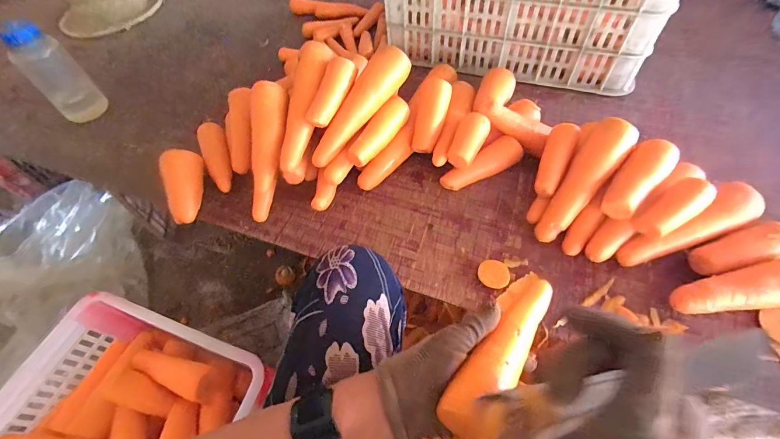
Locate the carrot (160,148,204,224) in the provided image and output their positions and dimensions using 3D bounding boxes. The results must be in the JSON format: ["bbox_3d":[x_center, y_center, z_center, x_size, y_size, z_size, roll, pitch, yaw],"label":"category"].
[{"bbox_3d":[-0.325,-0.053,0.549,0.046,0.044,0.125,-11,73,-4],"label":"carrot"}]

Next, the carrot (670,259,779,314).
[{"bbox_3d":[0.439,0.091,0.430,0.178,0.049,0.056,-13,56,-5],"label":"carrot"}]

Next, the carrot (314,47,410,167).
[{"bbox_3d":[-0.047,-0.170,0.533,0.046,0.044,0.213,36,88,23],"label":"carrot"}]

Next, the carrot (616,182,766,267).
[{"bbox_3d":[0.401,0.013,0.473,0.192,0.063,0.057,-20,58,-9],"label":"carrot"}]

